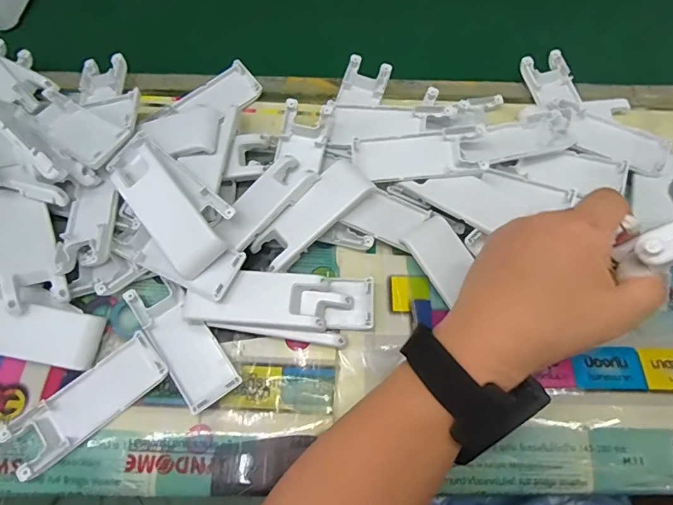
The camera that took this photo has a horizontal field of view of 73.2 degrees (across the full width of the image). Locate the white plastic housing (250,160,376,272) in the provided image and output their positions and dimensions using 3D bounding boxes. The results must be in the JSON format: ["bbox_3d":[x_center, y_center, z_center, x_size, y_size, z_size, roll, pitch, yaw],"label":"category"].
[{"bbox_3d":[-0.018,-0.031,0.345,0.099,0.012,0.036,-40,73,-17],"label":"white plastic housing"}]

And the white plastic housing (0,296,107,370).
[{"bbox_3d":[-0.232,0.053,0.324,0.121,0.019,0.042,10,66,2],"label":"white plastic housing"}]

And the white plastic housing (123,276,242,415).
[{"bbox_3d":[-0.112,0.064,0.331,0.039,0.011,0.100,-33,72,-15],"label":"white plastic housing"}]

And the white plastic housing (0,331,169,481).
[{"bbox_3d":[-0.170,0.101,0.311,0.104,0.010,0.042,-38,73,-16],"label":"white plastic housing"}]

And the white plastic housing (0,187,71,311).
[{"bbox_3d":[-0.229,-0.006,0.335,0.037,0.018,0.097,-23,69,-11],"label":"white plastic housing"}]

